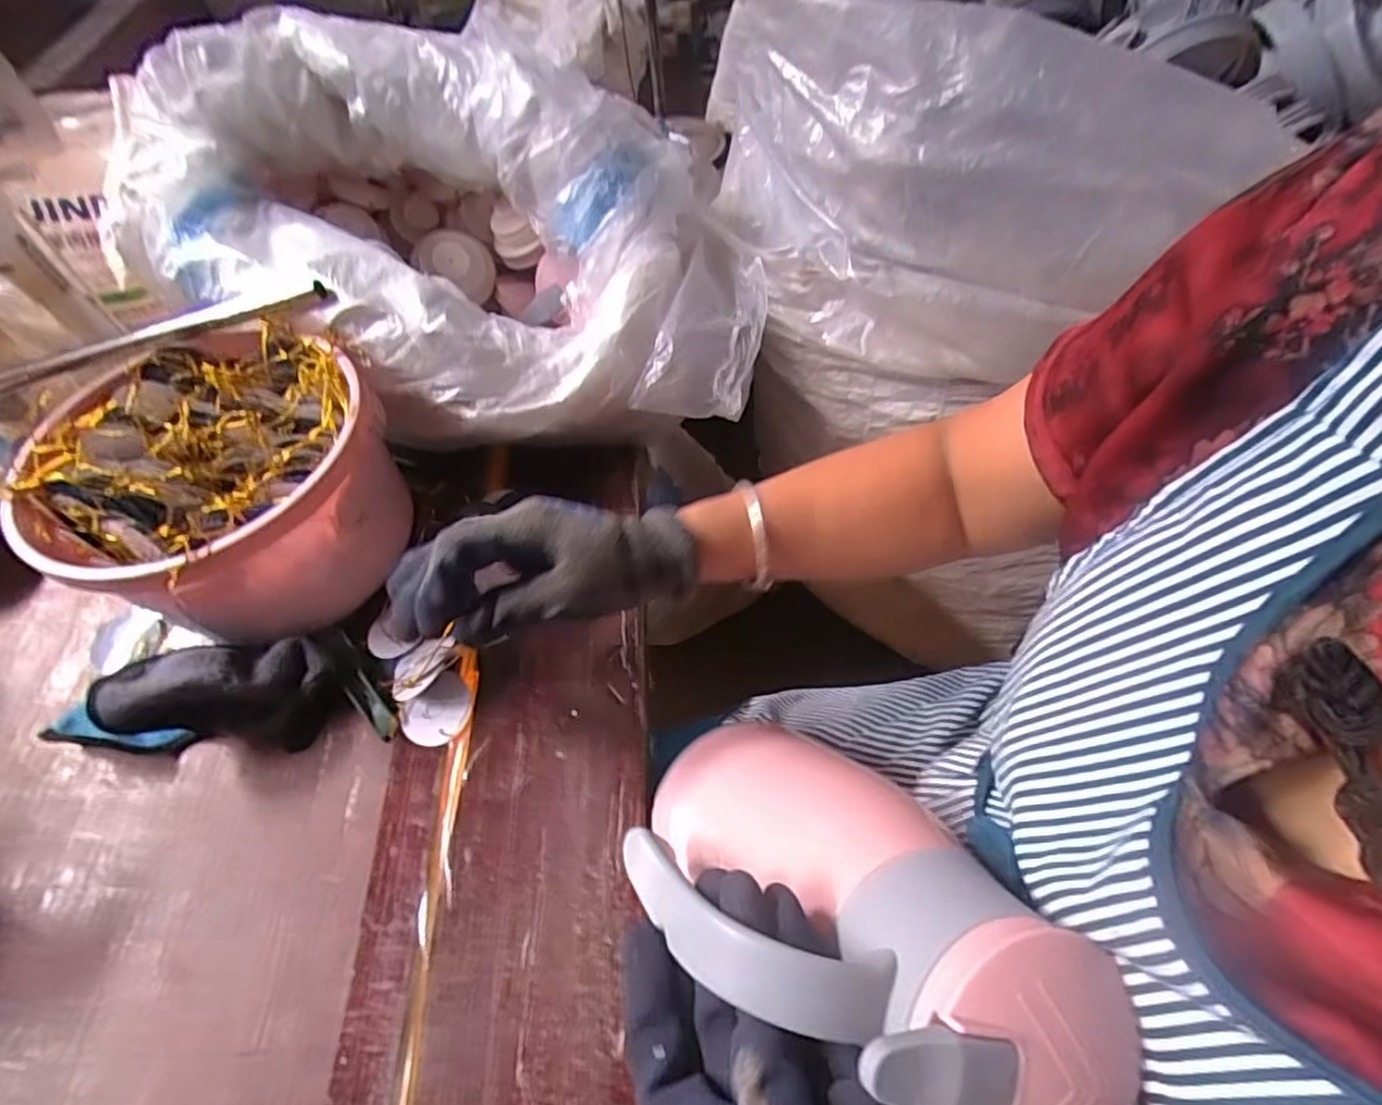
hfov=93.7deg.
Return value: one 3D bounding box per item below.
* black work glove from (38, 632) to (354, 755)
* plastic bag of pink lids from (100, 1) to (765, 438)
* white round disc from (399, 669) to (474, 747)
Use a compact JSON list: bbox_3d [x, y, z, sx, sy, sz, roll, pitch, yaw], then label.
[{"bbox_3d":[-0.337,0.098,0.443,0.191,0.084,0.077,-6,56,-15],"label":"black work glove"},{"bbox_3d":[-0.203,-0.274,0.558,0.503,0.217,0.305,18,60,15],"label":"plastic bag of pink lids"},{"bbox_3d":[-0.179,0.113,0.460,0.050,0.009,0.042,-38,62,-19],"label":"white round disc"}]

